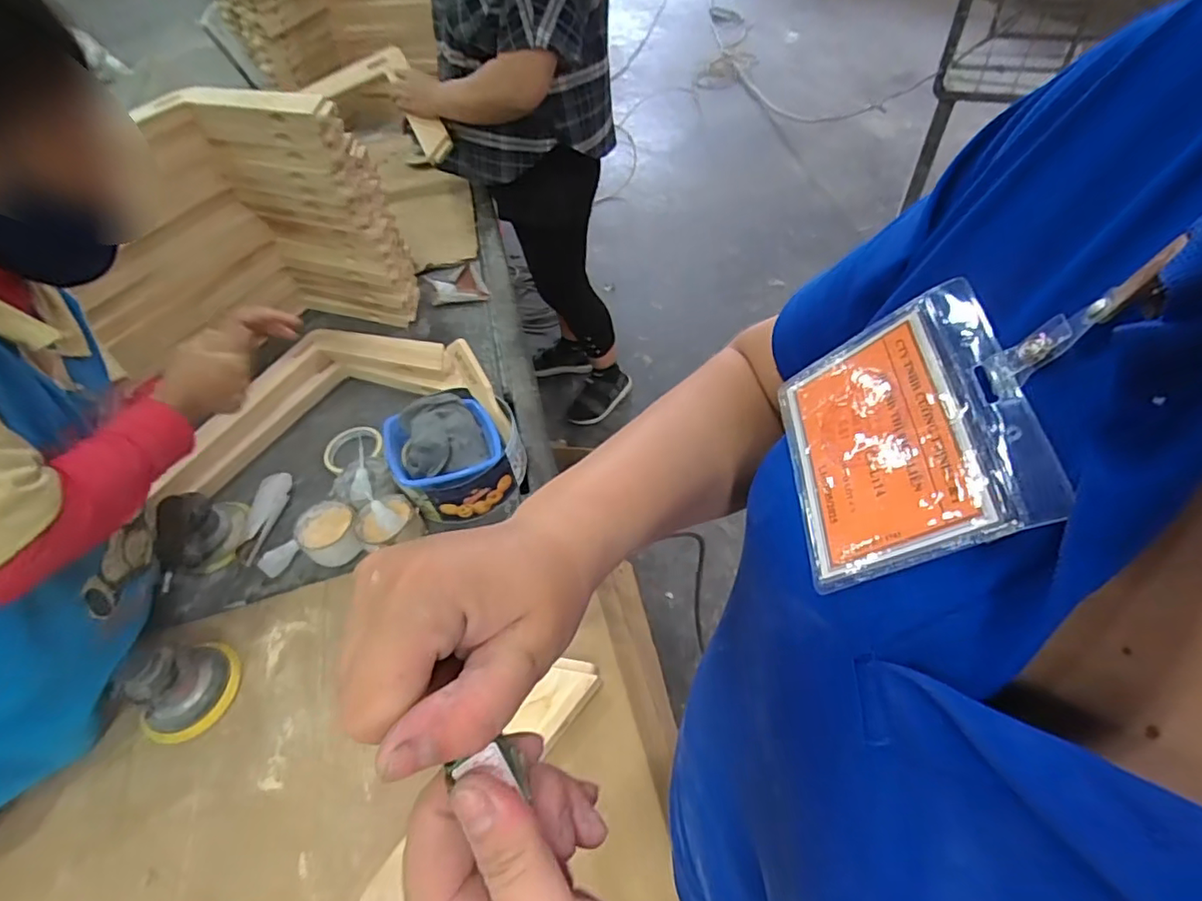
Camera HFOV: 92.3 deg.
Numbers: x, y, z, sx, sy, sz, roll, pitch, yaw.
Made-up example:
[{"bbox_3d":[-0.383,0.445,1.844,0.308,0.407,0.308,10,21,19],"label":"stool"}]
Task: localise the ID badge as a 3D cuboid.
[{"bbox_3d":[0.107,-0.007,0.215,0.004,0.085,0.099,23,51,-29],"label":"ID badge"}]

